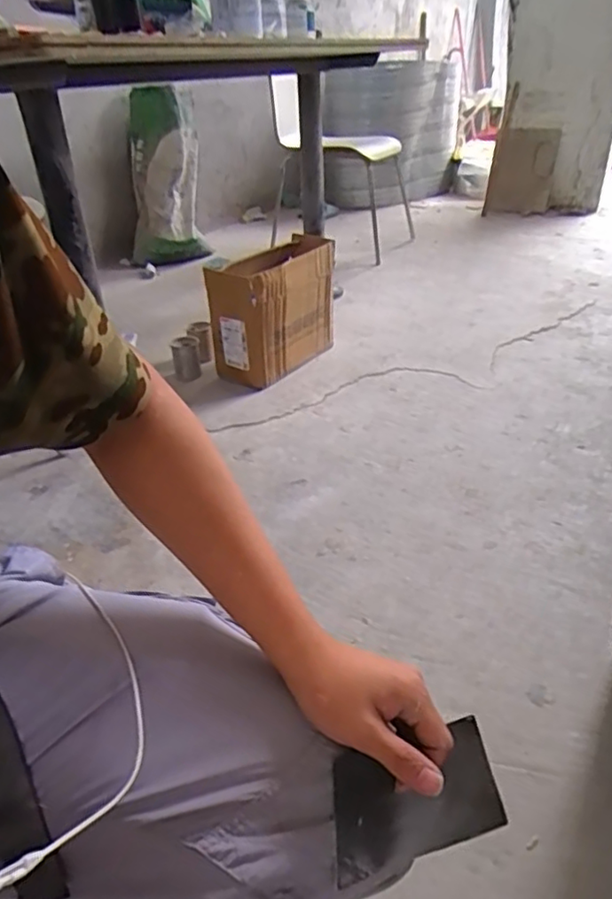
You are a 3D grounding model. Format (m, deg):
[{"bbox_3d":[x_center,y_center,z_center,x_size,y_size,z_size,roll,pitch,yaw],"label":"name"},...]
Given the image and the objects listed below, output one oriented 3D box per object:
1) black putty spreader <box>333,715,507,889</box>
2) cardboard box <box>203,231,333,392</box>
[{"bbox_3d":[0.074,0.243,0.422,0.118,0.007,0.072,-13,68,-8],"label":"black putty spreader"},{"bbox_3d":[-0.081,-0.354,1.541,0.181,0.288,0.348,16,36,26],"label":"cardboard box"}]

